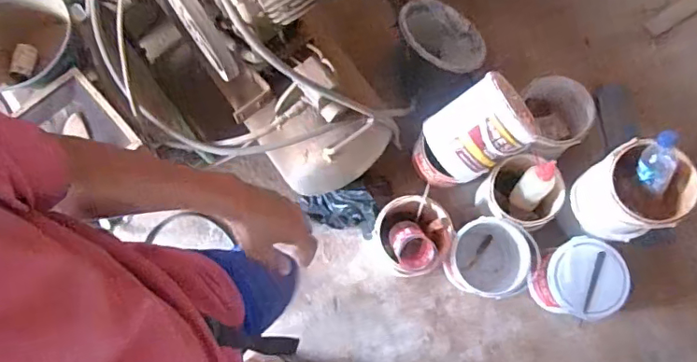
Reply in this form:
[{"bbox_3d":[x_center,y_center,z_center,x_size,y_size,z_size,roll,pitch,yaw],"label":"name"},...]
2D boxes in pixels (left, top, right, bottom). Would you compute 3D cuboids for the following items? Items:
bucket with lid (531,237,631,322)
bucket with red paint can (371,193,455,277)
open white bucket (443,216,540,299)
[{"bbox_3d":[0.545,0.239,1.292,0.168,0.208,0.173,0,76,1],"label":"bucket with lid"},{"bbox_3d":[0.156,0.136,1.315,0.183,0.199,0.176,0,76,1],"label":"bucket with red paint can"},{"bbox_3d":[0.348,0.194,1.329,0.190,0.197,0.189,0,76,1],"label":"open white bucket"}]

